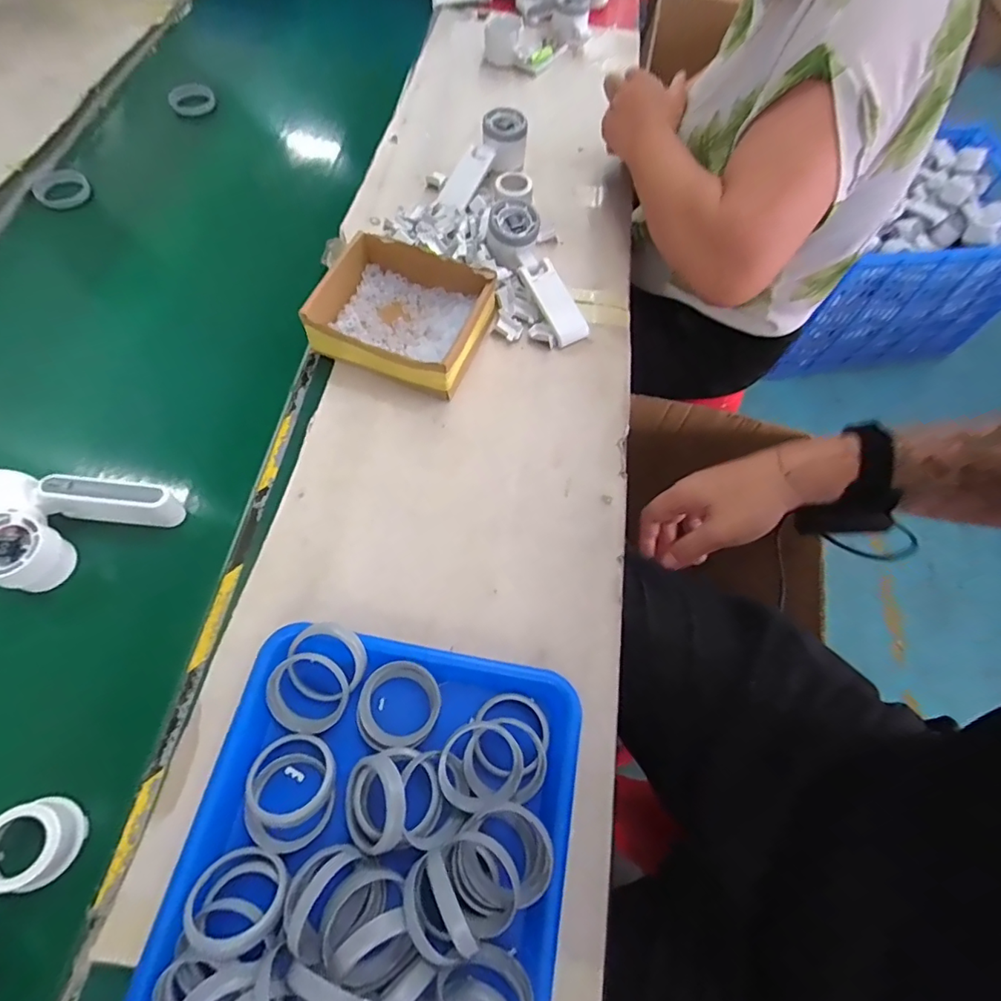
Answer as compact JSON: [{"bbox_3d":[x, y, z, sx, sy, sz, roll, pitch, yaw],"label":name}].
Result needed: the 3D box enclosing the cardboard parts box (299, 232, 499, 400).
[{"bbox_3d":[-0.102,-0.195,0.549,0.168,0.055,0.148,18,64,6],"label":"cardboard parts box"}]

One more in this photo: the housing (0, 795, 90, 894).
[{"bbox_3d":[-0.311,0.228,0.343,0.049,0.026,0.049,1,63,-2],"label":"housing"}]

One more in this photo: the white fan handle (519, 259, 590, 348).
[{"bbox_3d":[0.062,-0.222,0.579,0.038,0.016,0.100,-27,85,-14],"label":"white fan handle"}]

